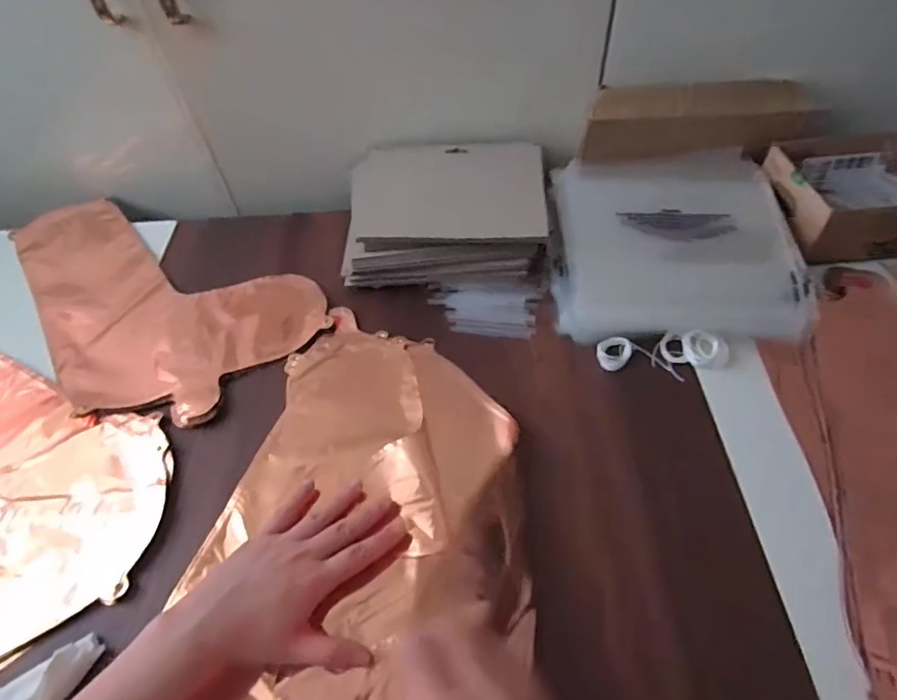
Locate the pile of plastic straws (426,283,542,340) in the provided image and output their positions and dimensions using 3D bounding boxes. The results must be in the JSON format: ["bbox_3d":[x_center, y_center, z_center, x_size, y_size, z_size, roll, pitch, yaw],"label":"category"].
[{"bbox_3d":[0.033,-0.042,0.551,0.110,0.012,0.057,7,53,9],"label":"pile of plastic straws"}]

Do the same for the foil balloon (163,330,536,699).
[{"bbox_3d":[-0.065,0.151,0.421,0.248,0.033,0.388,3,54,11],"label":"foil balloon"}]

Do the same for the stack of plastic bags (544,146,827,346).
[{"bbox_3d":[0.231,-0.117,0.577,0.231,0.051,0.252,2,52,5],"label":"stack of plastic bags"}]

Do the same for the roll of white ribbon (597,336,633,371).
[{"bbox_3d":[0.156,0.003,0.510,0.030,0.010,0.036,20,56,17],"label":"roll of white ribbon"}]

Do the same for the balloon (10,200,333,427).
[{"bbox_3d":[-0.349,-0.053,0.584,0.418,0.009,0.213,22,57,19],"label":"balloon"}]

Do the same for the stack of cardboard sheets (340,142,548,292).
[{"bbox_3d":[-0.004,-0.154,0.606,0.220,0.062,0.189,1,52,4],"label":"stack of cardboard sheets"}]

